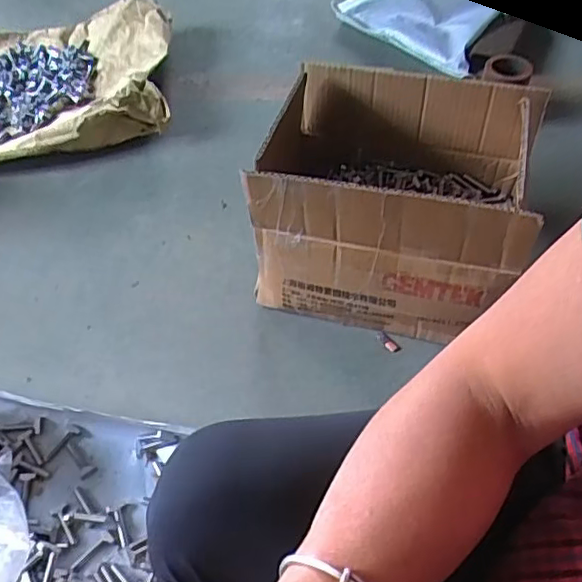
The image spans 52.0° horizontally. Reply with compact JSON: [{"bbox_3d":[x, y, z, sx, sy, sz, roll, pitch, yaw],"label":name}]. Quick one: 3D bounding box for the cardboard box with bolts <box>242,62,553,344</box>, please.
[{"bbox_3d":[0.135,-0.117,0.787,0.309,0.243,0.234,13,54,13],"label":"cardboard box with bolts"}]

